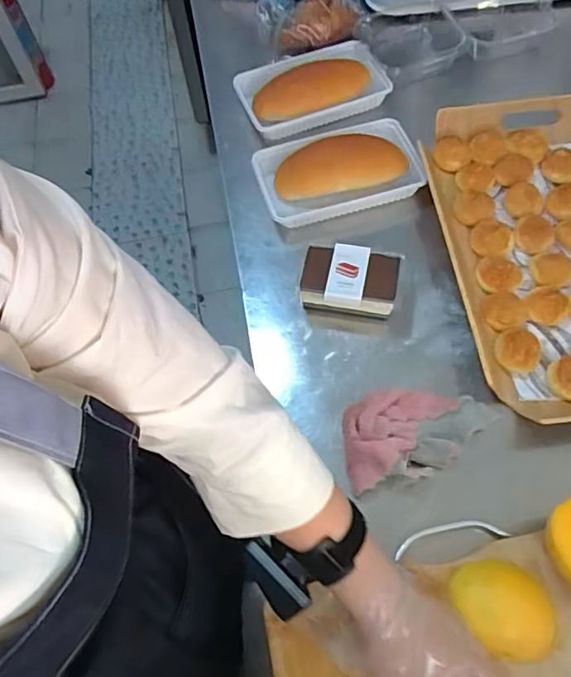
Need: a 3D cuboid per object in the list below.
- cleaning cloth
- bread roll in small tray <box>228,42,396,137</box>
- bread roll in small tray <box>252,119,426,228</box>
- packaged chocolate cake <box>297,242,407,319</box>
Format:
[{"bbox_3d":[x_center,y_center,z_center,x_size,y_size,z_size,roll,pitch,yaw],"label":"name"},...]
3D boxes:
[{"bbox_3d":[0.134,0.087,0.539,0.162,0.039,0.093,-16,63,-5],"label":"cleaning cloth"},{"bbox_3d":[0.037,-0.360,0.765,0.198,0.043,0.136,-21,63,-8],"label":"bread roll in small tray"},{"bbox_3d":[0.067,-0.217,0.696,0.199,0.044,0.125,-15,63,-5],"label":"bread roll in small tray"},{"bbox_3d":[0.071,-0.065,0.619,0.111,0.046,0.075,10,63,8],"label":"packaged chocolate cake"}]

